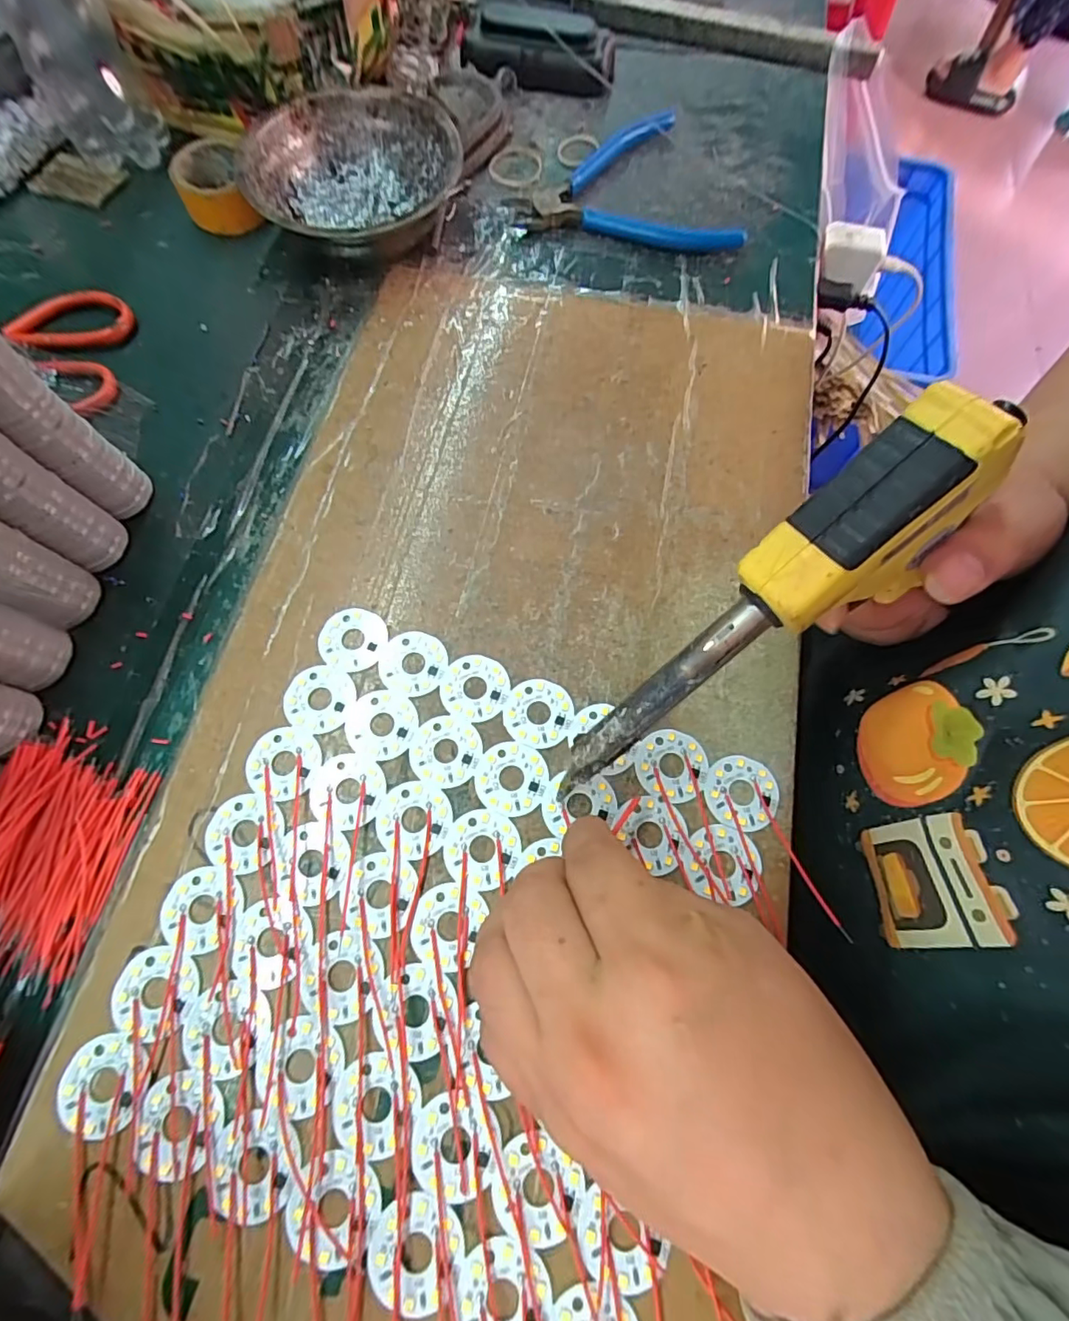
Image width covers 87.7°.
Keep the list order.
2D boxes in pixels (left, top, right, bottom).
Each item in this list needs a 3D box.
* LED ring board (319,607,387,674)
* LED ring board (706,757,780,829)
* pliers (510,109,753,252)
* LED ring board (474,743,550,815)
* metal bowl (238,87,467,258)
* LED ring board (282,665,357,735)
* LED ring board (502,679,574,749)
[{"bbox_3d":[-0.084,-0.010,0.255,0.030,0.004,0.031,-14,70,-6],"label":"LED ring board"},{"bbox_3d":[0.087,0.055,0.233,0.030,0.004,0.030,1,69,0],"label":"LED ring board"},{"bbox_3d":[0.073,-0.323,0.370,0.138,0.012,0.125,13,70,4],"label":"pliers"},{"bbox_3d":[-0.010,0.049,0.234,0.031,0.004,0.030,3,70,1],"label":"LED ring board"},{"bbox_3d":[-0.106,-0.284,0.337,0.120,0.042,0.120,0,69,0],"label":"metal bowl"},{"bbox_3d":[-0.095,0.016,0.245,0.031,0.004,0.030,21,71,7],"label":"LED ring board"},{"bbox_3d":[0.002,0.023,0.245,0.030,0.004,0.030,17,70,6],"label":"LED ring board"}]

